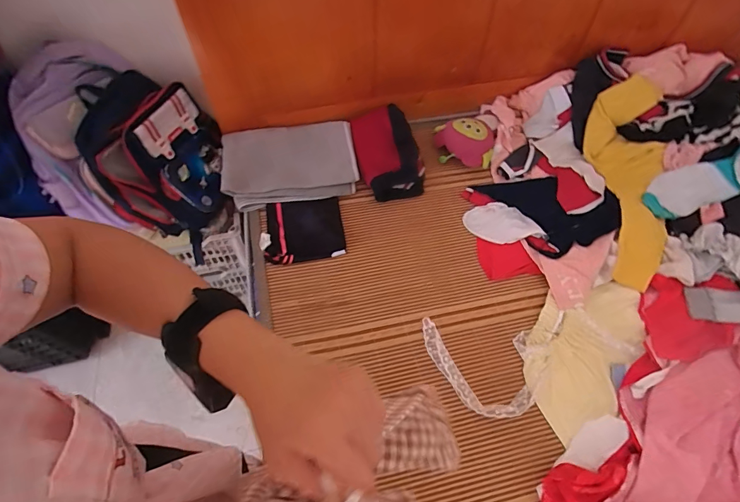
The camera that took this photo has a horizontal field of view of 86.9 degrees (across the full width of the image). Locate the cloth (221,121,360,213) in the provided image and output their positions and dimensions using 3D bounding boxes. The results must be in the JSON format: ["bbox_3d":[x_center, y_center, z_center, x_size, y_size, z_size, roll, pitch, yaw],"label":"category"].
[{"bbox_3d":[-0.217,-0.243,1.067,0.358,0.056,0.246,-12,58,-9],"label":"cloth"}]

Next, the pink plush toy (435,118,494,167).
[{"bbox_3d":[0.263,-0.312,1.097,0.164,0.069,0.118,9,59,9],"label":"pink plush toy"}]

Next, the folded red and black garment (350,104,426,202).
[{"bbox_3d":[0.050,-0.270,1.071,0.168,0.087,0.257,-14,58,-5],"label":"folded red and black garment"}]

